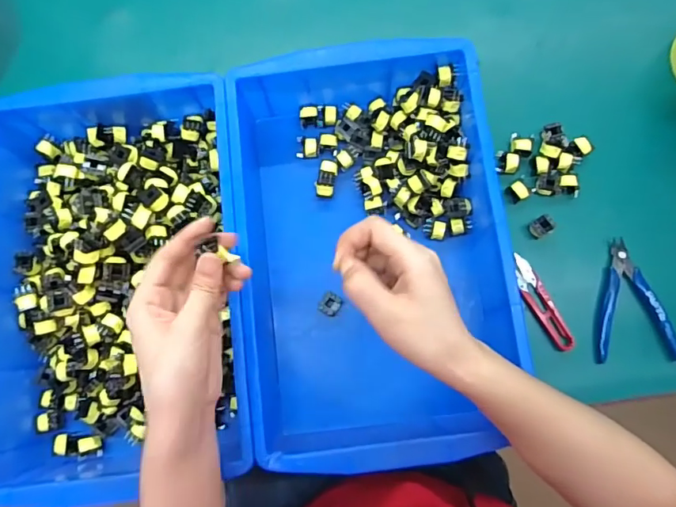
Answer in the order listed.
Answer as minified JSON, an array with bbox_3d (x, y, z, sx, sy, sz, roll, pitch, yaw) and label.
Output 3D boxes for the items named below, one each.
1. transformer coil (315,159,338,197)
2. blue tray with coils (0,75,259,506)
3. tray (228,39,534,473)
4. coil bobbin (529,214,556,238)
[{"bbox_3d":[-0.011,-0.079,0.514,0.019,0.018,0.038,10,82,4],"label":"transformer coil"},{"bbox_3d":[-0.210,0.022,0.458,0.231,0.086,0.375,-3,82,3],"label":"blue tray with coils"},{"bbox_3d":[0.028,-0.010,0.474,0.237,0.094,0.379,-7,82,2],"label":"tray"},{"bbox_3d":[0.208,-0.027,0.502,0.020,0.021,0.019,-30,81,-2],"label":"coil bobbin"}]

